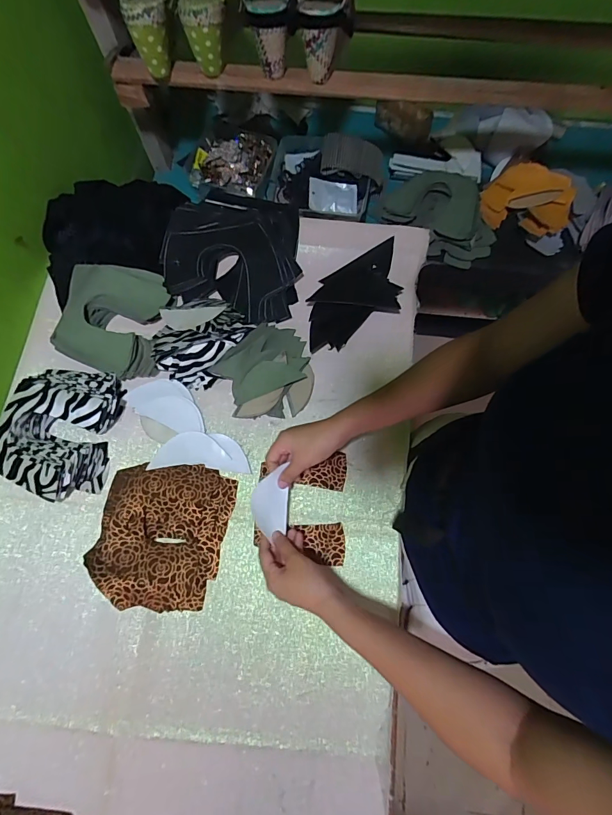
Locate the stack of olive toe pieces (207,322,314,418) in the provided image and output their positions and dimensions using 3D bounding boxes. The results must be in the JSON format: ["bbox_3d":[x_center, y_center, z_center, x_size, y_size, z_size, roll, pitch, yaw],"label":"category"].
[{"bbox_3d":[-0.064,-0.060,0.582,0.145,0.041,0.143,-4,72,-2],"label":"stack of olive toe pieces"}]

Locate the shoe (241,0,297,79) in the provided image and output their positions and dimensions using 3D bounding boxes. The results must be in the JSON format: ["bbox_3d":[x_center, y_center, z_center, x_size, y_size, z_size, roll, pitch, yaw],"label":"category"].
[{"bbox_3d":[-0.055,-0.572,0.555,0.078,0.134,0.106,-5,72,-1],"label":"shoe"}]

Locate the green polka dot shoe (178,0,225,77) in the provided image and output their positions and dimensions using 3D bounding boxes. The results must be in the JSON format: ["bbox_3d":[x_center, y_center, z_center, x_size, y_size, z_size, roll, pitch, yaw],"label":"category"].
[{"bbox_3d":[-0.145,-0.566,0.558,0.072,0.124,0.066,-7,72,-2],"label":"green polka dot shoe"}]

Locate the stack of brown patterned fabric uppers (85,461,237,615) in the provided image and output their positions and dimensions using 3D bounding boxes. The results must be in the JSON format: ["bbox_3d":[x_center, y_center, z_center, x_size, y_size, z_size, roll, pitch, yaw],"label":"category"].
[{"bbox_3d":[-0.194,0.167,0.522,0.164,0.028,0.181,9,72,2],"label":"stack of brown patterned fabric uppers"}]

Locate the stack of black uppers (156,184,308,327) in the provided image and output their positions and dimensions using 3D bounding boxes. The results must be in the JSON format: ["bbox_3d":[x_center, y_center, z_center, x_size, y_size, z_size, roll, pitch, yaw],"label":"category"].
[{"bbox_3d":[-0.116,-0.251,0.643,0.220,0.052,0.212,11,73,4],"label":"stack of black uppers"}]

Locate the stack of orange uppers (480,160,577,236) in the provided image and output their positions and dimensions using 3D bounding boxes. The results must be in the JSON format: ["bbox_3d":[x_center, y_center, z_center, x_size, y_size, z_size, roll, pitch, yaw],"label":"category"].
[{"bbox_3d":[0.453,-0.422,0.791,0.165,0.055,0.142,35,76,11],"label":"stack of orange uppers"}]

